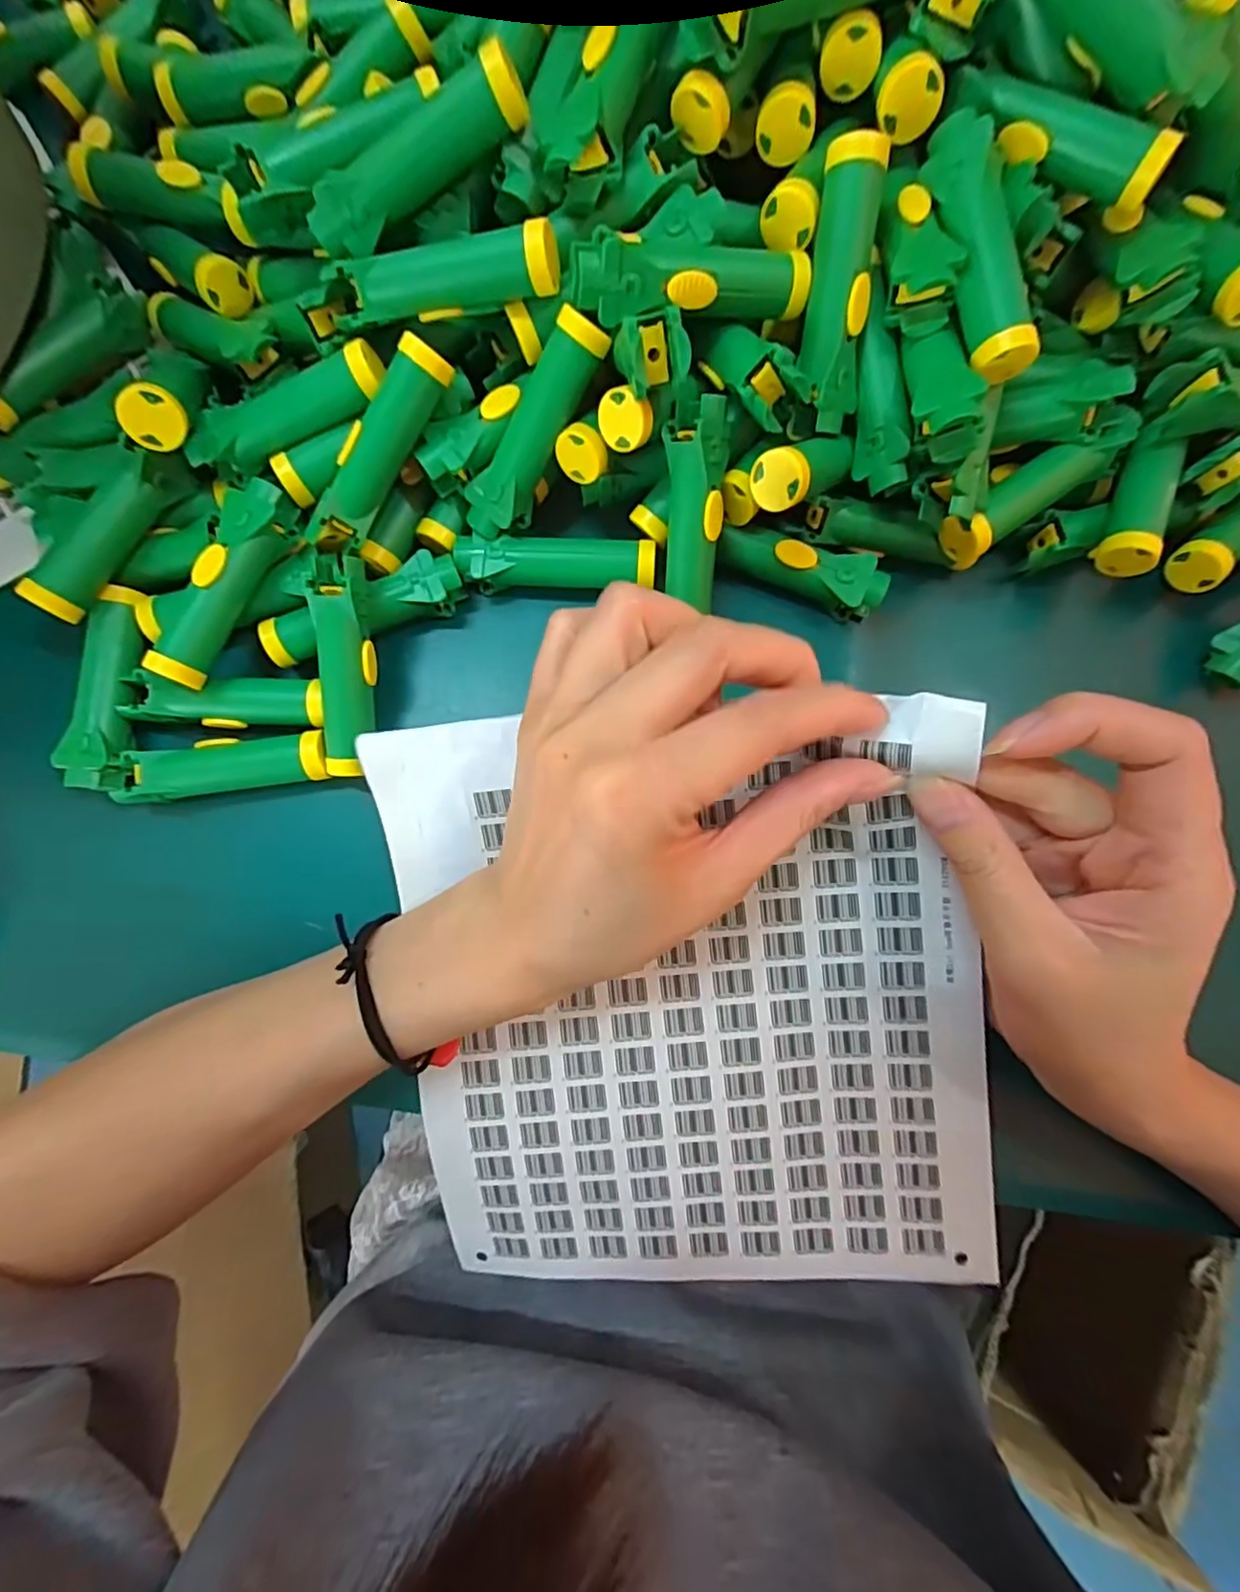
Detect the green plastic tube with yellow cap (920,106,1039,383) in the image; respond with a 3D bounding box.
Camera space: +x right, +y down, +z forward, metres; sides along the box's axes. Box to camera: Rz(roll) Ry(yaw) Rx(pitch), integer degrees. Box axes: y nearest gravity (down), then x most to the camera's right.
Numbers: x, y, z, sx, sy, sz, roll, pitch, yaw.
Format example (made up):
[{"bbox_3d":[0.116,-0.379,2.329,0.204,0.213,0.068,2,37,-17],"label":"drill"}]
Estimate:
[{"bbox_3d":[0.118,-0.180,0.207,0.019,0.025,0.081,-12,83,-1],"label":"green plastic tube with yellow cap"}]

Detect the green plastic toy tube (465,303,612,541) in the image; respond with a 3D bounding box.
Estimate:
[{"bbox_3d":[-0.033,-0.135,0.235,0.021,0.015,0.080,41,119,5],"label":"green plastic toy tube"}]

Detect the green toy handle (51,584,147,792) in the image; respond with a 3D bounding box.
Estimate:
[{"bbox_3d":[-0.202,-0.043,0.248,0.019,0.015,0.080,7,83,1],"label":"green toy handle"}]

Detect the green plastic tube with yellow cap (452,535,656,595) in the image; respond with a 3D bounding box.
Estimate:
[{"bbox_3d":[-0.026,-0.096,0.256,0.079,0.016,0.022,-1,83,0],"label":"green plastic tube with yellow cap"}]

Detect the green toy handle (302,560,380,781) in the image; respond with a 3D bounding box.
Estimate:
[{"bbox_3d":[-0.105,-0.048,0.240,0.019,0.014,0.081,4,104,1],"label":"green toy handle"}]

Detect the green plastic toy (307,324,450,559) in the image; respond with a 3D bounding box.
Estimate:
[{"bbox_3d":[-0.089,-0.127,0.231,0.016,0.016,0.077,38,104,4],"label":"green plastic toy"}]

